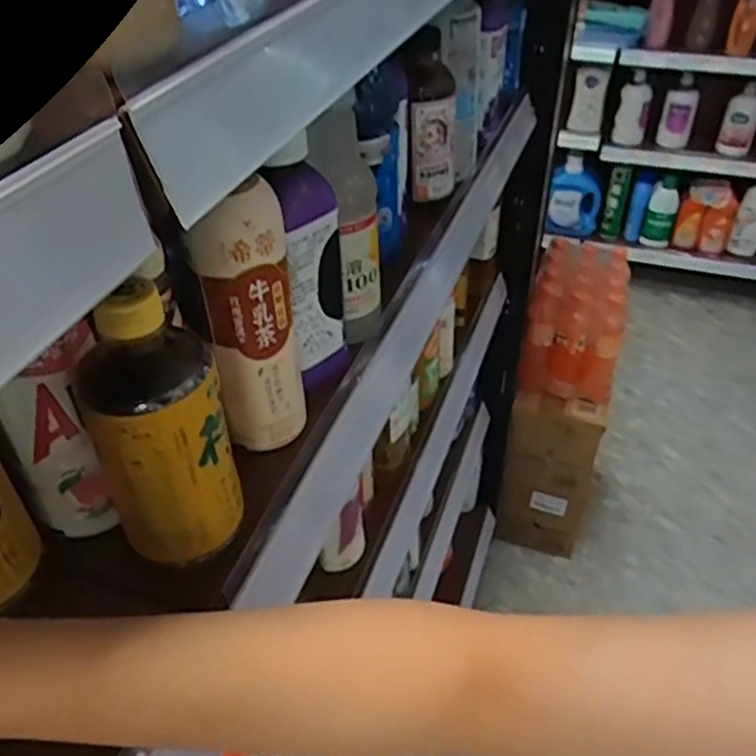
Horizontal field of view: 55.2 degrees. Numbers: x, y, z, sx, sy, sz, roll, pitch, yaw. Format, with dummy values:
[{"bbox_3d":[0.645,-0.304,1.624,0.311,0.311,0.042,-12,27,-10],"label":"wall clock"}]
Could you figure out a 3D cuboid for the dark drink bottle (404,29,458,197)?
[{"bbox_3d":[0.053,-0.249,0.698,0.051,0.147,0.055,3,39,4],"label":"dark drink bottle"}]

